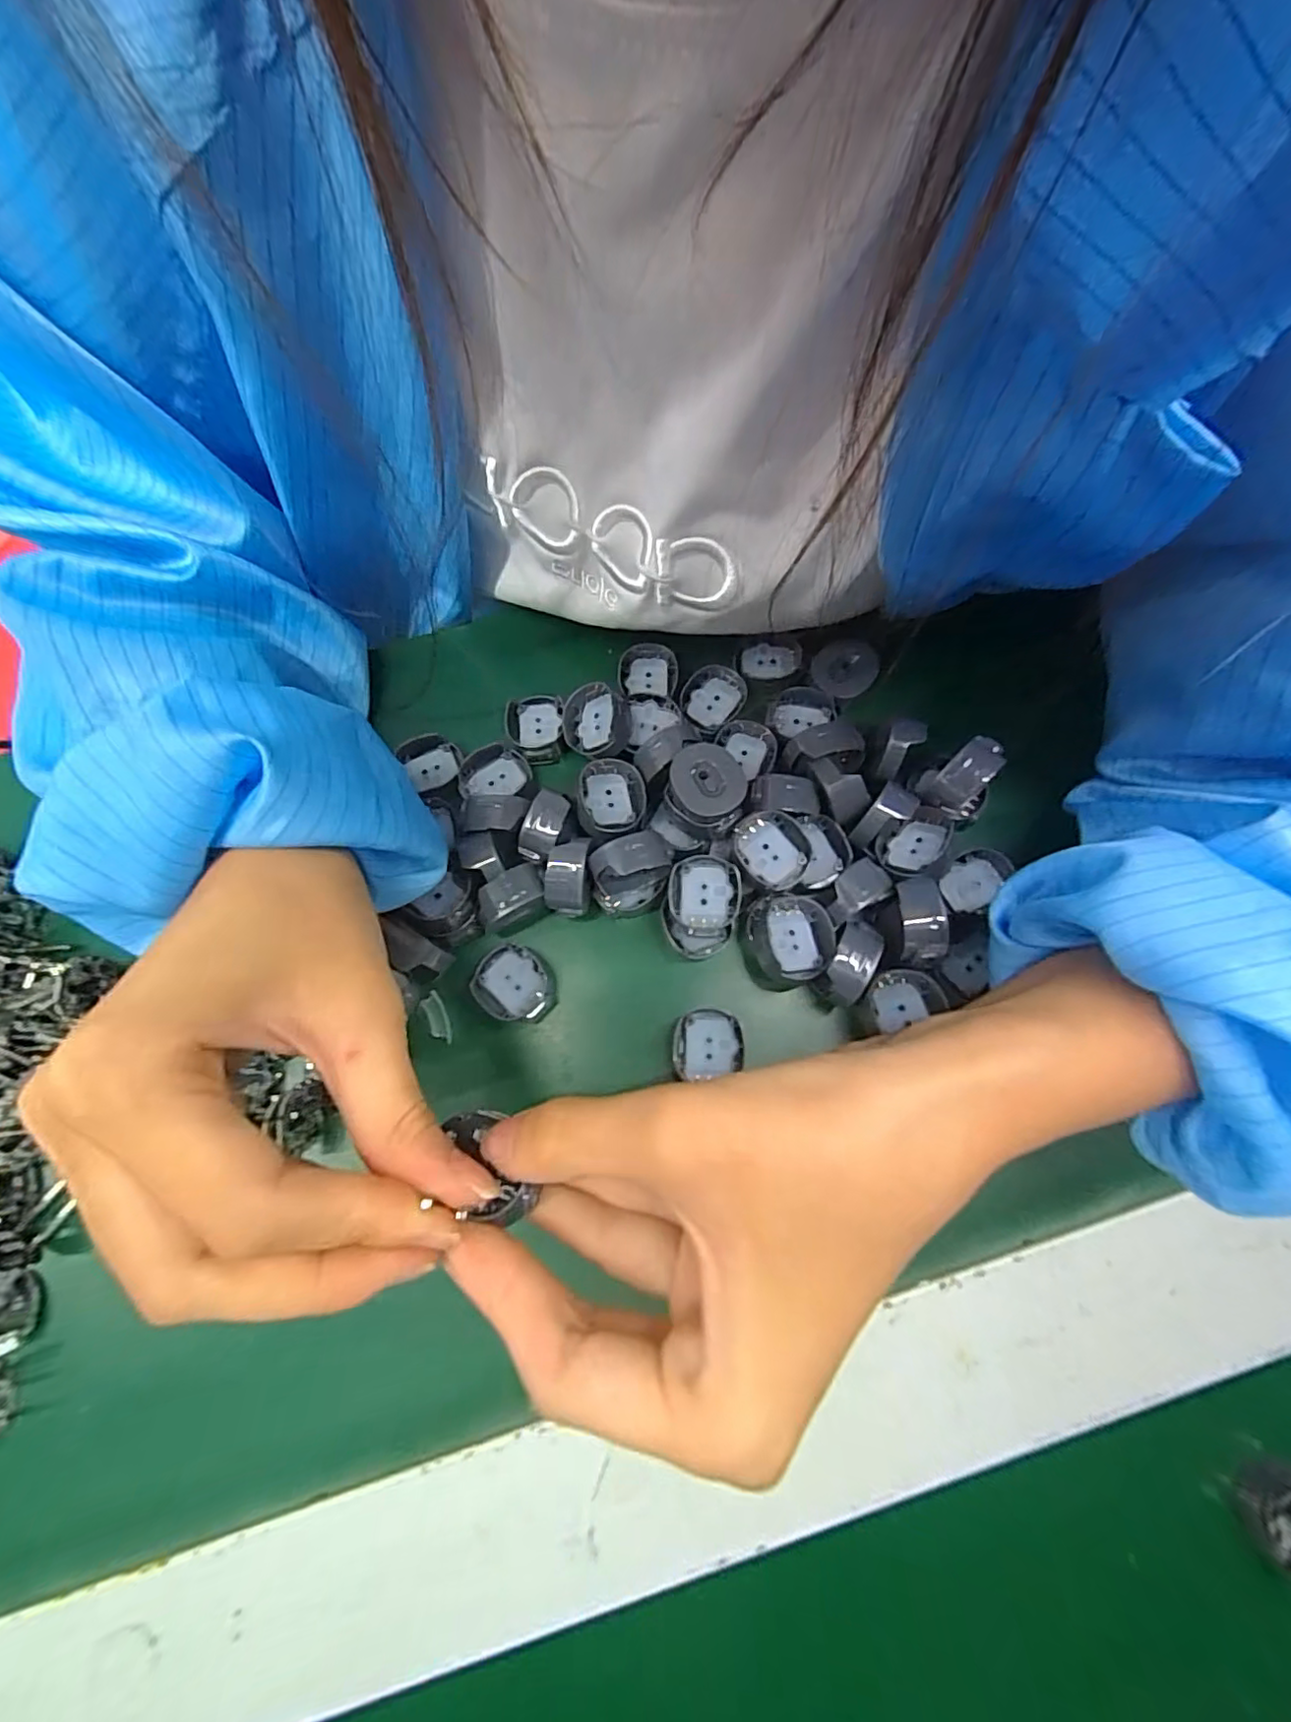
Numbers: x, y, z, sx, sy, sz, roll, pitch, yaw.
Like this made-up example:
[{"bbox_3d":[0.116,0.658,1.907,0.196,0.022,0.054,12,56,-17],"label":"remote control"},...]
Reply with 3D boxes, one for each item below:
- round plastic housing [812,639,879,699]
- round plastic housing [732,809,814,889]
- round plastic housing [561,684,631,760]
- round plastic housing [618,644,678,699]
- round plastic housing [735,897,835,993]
[{"bbox_3d":[0.081,-0.079,0.245,0.025,0.009,0.022,26,78,7],"label":"round plastic housing"},{"bbox_3d":[0.046,-0.004,0.217,0.028,0.011,0.025,36,78,12],"label":"round plastic housing"},{"bbox_3d":[-0.019,-0.056,0.240,0.029,0.010,0.028,16,93,28],"label":"round plastic housing"},{"bbox_3d":[0.001,-0.082,0.253,0.024,0.007,0.024,-1,74,2],"label":"round plastic housing"},{"bbox_3d":[0.050,0.027,0.211,0.029,0.018,0.031,-1,74,2],"label":"round plastic housing"}]

